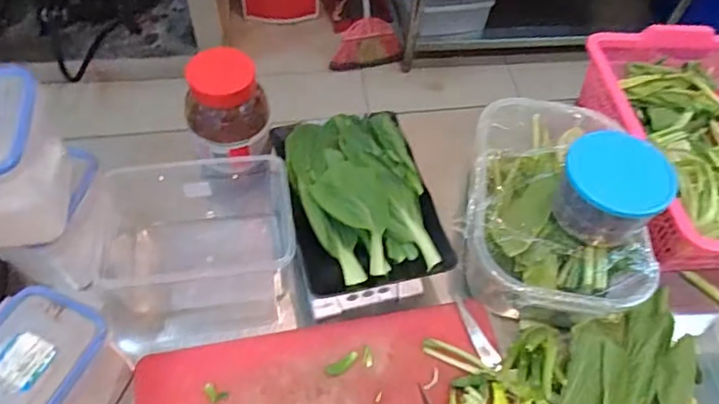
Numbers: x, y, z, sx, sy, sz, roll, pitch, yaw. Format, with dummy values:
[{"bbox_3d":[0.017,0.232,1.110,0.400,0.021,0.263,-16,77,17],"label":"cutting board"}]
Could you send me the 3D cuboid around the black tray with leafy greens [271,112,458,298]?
[{"bbox_3d":[-0.002,-0.015,0.639,0.165,0.048,0.238,-12,58,-11],"label":"black tray with leafy greens"}]

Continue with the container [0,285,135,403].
[{"bbox_3d":[-0.297,0.172,0.498,0.095,0.126,0.135,17,57,7],"label":"container"}]

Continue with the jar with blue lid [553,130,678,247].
[{"bbox_3d":[0.273,-0.011,0.587,0.109,0.097,0.089,29,59,15],"label":"jar with blue lid"}]

